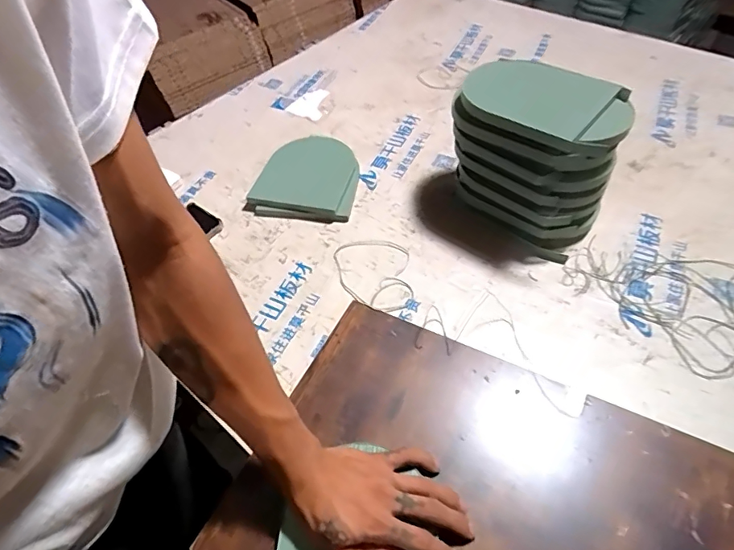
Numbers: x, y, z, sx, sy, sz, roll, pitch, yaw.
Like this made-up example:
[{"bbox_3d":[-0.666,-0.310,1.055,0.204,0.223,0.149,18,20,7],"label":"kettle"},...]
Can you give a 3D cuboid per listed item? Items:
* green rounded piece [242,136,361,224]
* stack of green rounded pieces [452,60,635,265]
[{"bbox_3d":[-0.097,-0.163,0.761,0.163,0.039,0.173,8,54,10],"label":"green rounded piece"},{"bbox_3d":[0.232,-0.171,0.646,0.219,0.182,0.161,36,63,27],"label":"stack of green rounded pieces"}]

